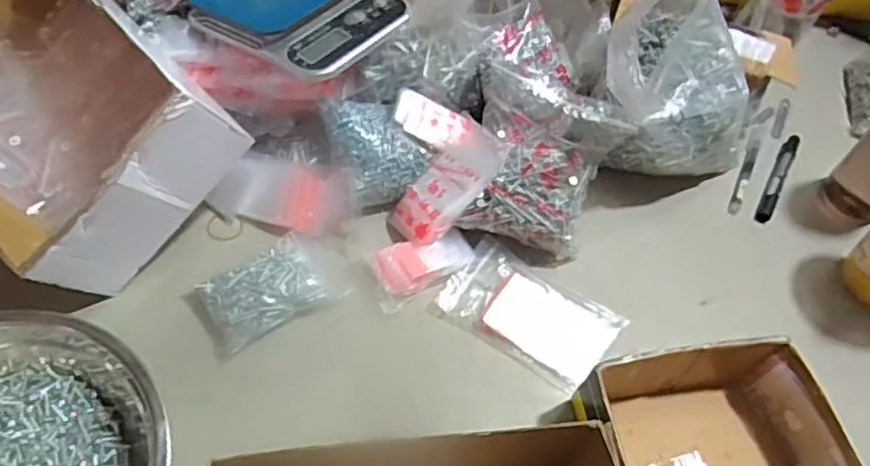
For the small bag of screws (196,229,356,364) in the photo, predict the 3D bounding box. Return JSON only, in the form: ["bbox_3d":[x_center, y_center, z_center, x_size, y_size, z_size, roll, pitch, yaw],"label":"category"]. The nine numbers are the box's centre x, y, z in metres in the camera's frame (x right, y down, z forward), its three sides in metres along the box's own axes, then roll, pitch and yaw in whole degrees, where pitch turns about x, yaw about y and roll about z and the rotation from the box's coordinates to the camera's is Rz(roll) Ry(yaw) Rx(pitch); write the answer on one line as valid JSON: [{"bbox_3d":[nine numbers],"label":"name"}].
[{"bbox_3d":[-0.153,0.052,0.594,0.114,0.027,0.079,-28,62,-22],"label":"small bag of screws"}]

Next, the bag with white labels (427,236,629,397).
[{"bbox_3d":[0.085,0.076,0.612,0.151,0.020,0.095,34,60,17],"label":"bag with white labels"}]

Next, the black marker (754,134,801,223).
[{"bbox_3d":[0.383,-0.062,0.735,0.018,0.013,0.141,30,59,15],"label":"black marker"}]

